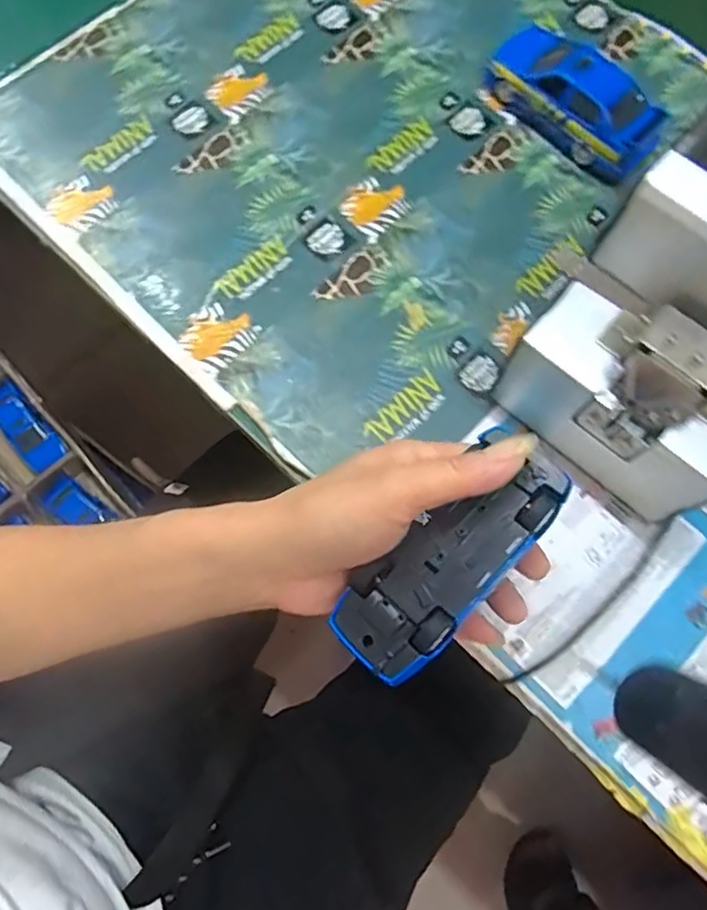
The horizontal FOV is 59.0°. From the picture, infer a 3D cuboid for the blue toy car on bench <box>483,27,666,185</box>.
[{"bbox_3d":[0.152,-0.250,0.438,0.049,0.043,0.127,-40,78,-12],"label":"blue toy car on bench"}]

